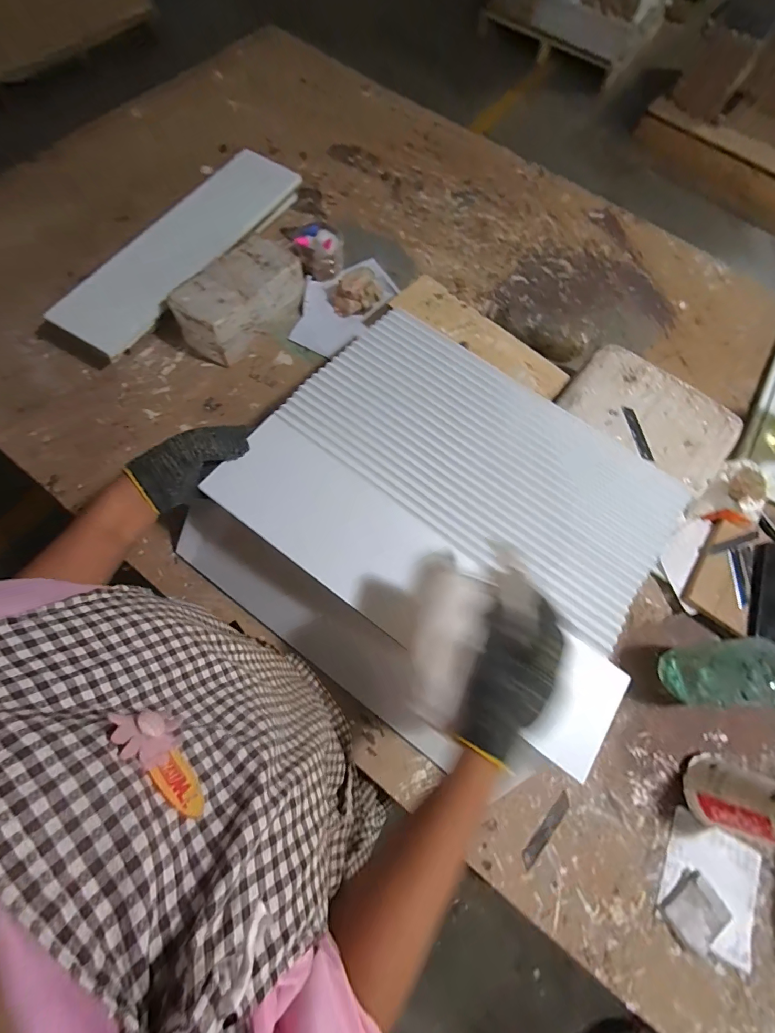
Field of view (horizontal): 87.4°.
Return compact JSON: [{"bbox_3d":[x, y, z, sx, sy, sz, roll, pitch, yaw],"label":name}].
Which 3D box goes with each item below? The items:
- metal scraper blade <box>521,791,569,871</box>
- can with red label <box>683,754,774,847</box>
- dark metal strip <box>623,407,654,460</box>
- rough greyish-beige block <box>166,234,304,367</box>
[{"bbox_3d":[0.206,0.406,0.526,0.099,0.004,0.018,-37,83,-21],"label":"metal scraper blade"},{"bbox_3d":[0.451,0.358,0.499,0.086,0.123,0.076,21,71,5],"label":"can with red label"},{"bbox_3d":[0.398,-0.131,0.644,0.019,0.004,0.095,-9,71,-6],"label":"dark metal strip"},{"bbox_3d":[-0.268,-0.392,0.740,0.121,0.093,0.227,32,72,8],"label":"rough greyish-beige block"}]

